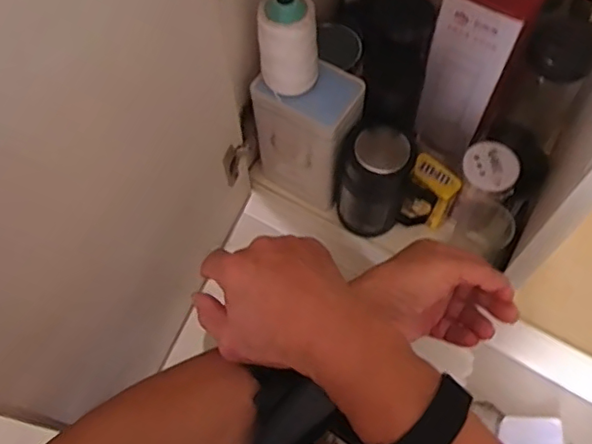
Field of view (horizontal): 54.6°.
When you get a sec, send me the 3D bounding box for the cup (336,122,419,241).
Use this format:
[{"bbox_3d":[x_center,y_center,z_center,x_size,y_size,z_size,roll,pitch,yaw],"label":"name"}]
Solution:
[{"bbox_3d":[0.091,-0.048,0.645,0.069,0.137,0.070,-1,63,1],"label":"cup"}]

